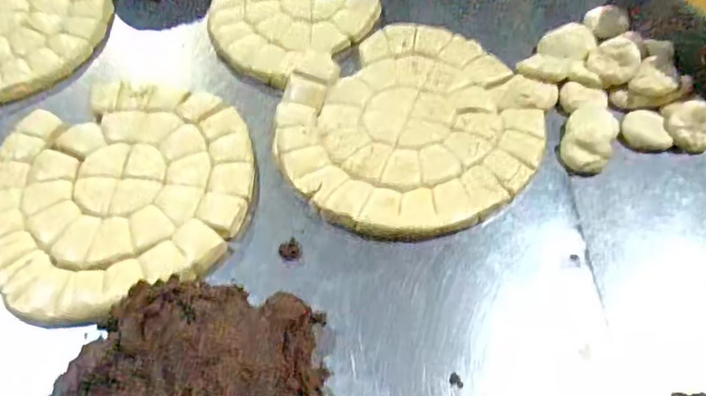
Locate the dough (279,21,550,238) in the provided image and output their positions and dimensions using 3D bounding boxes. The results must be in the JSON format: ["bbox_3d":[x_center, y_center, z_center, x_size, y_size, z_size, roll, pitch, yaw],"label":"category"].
[{"bbox_3d":[0.079,-0.097,0.773,0.349,0.020,0.310,-31,62,-20],"label":"dough"}]

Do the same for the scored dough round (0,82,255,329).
[{"bbox_3d":[-0.283,-0.018,0.717,0.318,0.014,0.319,1,54,-1],"label":"scored dough round"}]

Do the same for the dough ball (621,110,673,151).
[{"bbox_3d":[0.384,-0.091,0.778,0.051,0.024,0.067,-1,54,-2],"label":"dough ball"}]

